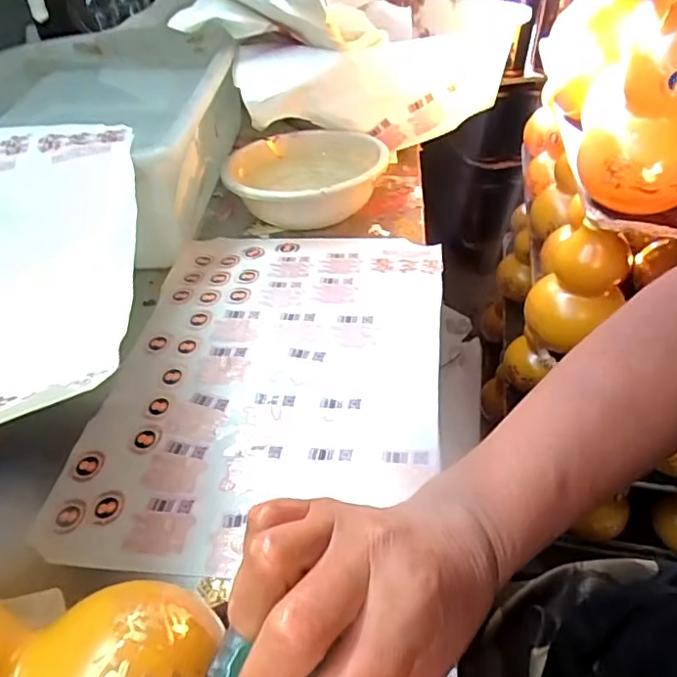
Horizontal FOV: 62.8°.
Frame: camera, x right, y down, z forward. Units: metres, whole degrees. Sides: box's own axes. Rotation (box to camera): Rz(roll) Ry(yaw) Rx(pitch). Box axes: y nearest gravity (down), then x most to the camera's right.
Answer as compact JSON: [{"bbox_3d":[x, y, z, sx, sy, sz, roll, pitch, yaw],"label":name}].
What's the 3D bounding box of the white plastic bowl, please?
[{"bbox_3d":[-0.042,-0.199,0.686,0.186,0.062,0.189,-1,42,1],"label":"white plastic bowl"}]

